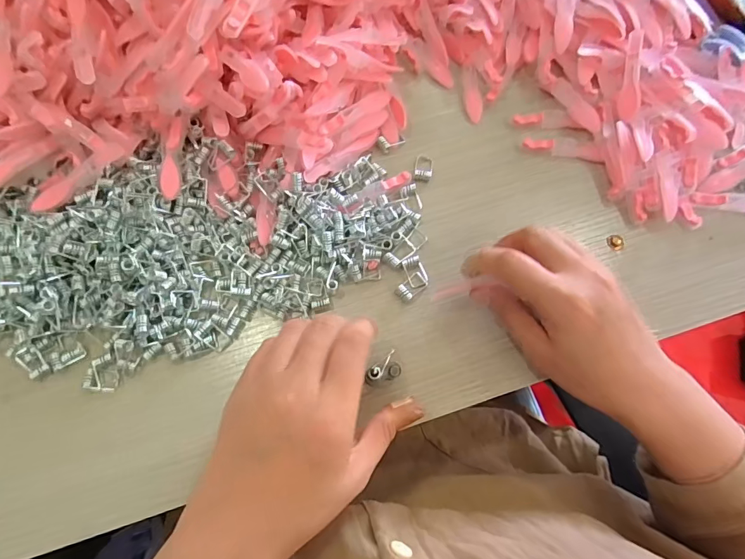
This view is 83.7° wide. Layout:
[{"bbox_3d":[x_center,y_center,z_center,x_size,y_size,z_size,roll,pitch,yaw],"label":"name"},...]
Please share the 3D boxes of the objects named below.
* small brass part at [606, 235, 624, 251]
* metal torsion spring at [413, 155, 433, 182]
[{"bbox_3d":[0.179,-0.028,0.306,0.008,0.004,0.013,-15,71,-4],"label":"small brass part"},{"bbox_3d":[0.041,-0.090,0.334,0.014,0.009,0.025,7,71,4],"label":"metal torsion spring"}]

